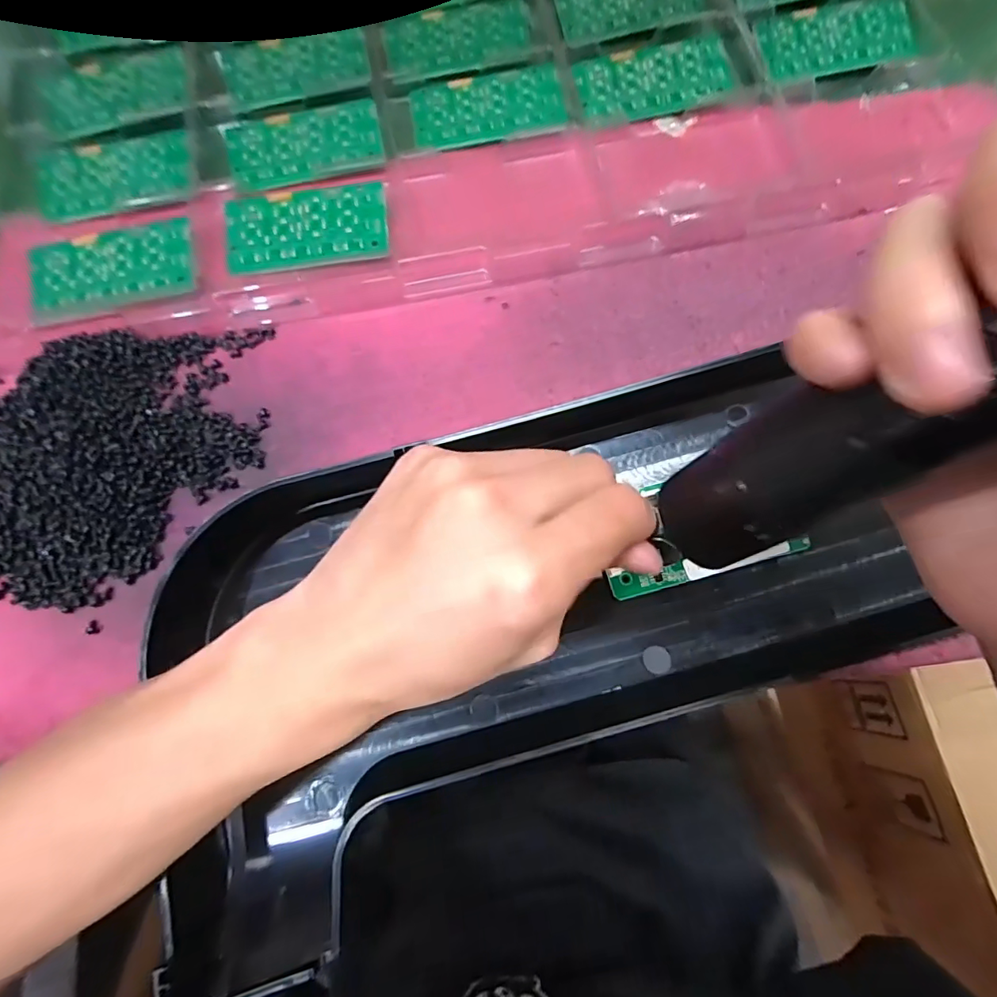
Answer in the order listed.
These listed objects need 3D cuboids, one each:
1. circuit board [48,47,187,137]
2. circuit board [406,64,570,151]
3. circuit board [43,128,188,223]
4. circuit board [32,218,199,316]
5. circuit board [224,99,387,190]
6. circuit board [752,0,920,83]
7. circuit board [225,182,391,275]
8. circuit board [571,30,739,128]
[{"bbox_3d":[-0.248,-0.266,0.339,0.089,0.004,0.056,-13,75,-3],"label":"circuit board"},{"bbox_3d":[-0.007,-0.248,0.331,0.094,0.008,0.055,-10,75,-2],"label":"circuit board"},{"bbox_3d":[-0.234,-0.200,0.318,0.089,0.004,0.052,-12,75,-2],"label":"circuit board"},{"bbox_3d":[-0.219,-0.130,0.297,0.091,0.004,0.048,-10,75,-2],"label":"circuit board"},{"bbox_3d":[-0.120,-0.220,0.324,0.094,0.004,0.051,-11,75,-2],"label":"circuit board"},{"bbox_3d":[0.213,-0.294,0.331,0.094,0.009,0.056,-12,75,-2],"label":"circuit board"},{"bbox_3d":[-0.111,-0.157,0.302,0.092,0.006,0.048,-6,75,-1],"label":"circuit board"},{"bbox_3d":[0.097,-0.265,0.329,0.095,0.010,0.049,-14,75,-3],"label":"circuit board"}]

